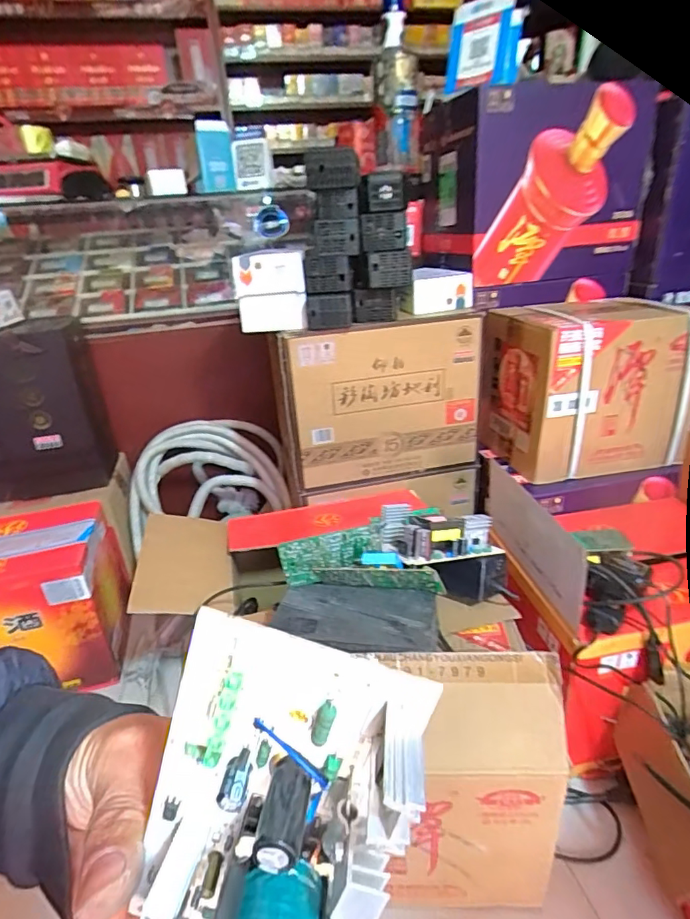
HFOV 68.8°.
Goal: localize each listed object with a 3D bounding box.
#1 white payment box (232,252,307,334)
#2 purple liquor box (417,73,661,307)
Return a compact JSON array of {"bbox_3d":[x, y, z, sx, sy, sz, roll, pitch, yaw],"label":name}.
[{"bbox_3d":[-0.132,-0.292,0.889,0.123,0.131,0.031,-1,26,7],"label":"white payment box"},{"bbox_3d":[0.380,-0.550,1.090,0.370,0.352,0.294,-8,26,-9],"label":"purple liquor box"}]

